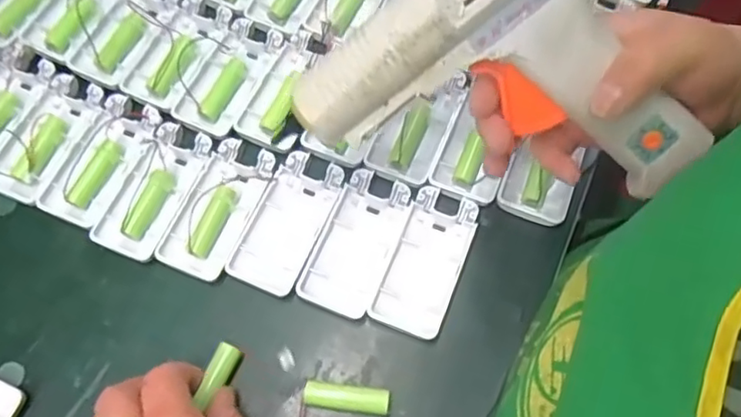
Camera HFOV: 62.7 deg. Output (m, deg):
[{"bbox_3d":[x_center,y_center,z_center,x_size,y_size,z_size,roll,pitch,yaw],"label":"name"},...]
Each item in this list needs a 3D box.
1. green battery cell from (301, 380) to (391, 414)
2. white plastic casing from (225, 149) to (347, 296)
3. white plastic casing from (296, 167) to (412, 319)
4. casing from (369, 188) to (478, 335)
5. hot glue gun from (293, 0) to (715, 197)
[{"bbox_3d":[-0.014,0.111,0.356,0.050,0.011,0.014,5,67,4],"label":"green battery cell"},{"bbox_3d":[-0.054,0.009,0.397,0.044,0.016,0.093,21,69,10],"label":"white plastic casing"},{"bbox_3d":[-0.009,0.021,0.389,0.043,0.014,0.092,20,69,10],"label":"white plastic casing"},{"bbox_3d":[0.035,0.033,0.383,0.044,0.018,0.093,21,69,10],"label":"casing"},{"bbox_3d":[0.067,-0.090,0.301,0.197,0.139,0.044,3,29,0],"label":"hot glue gun"}]

